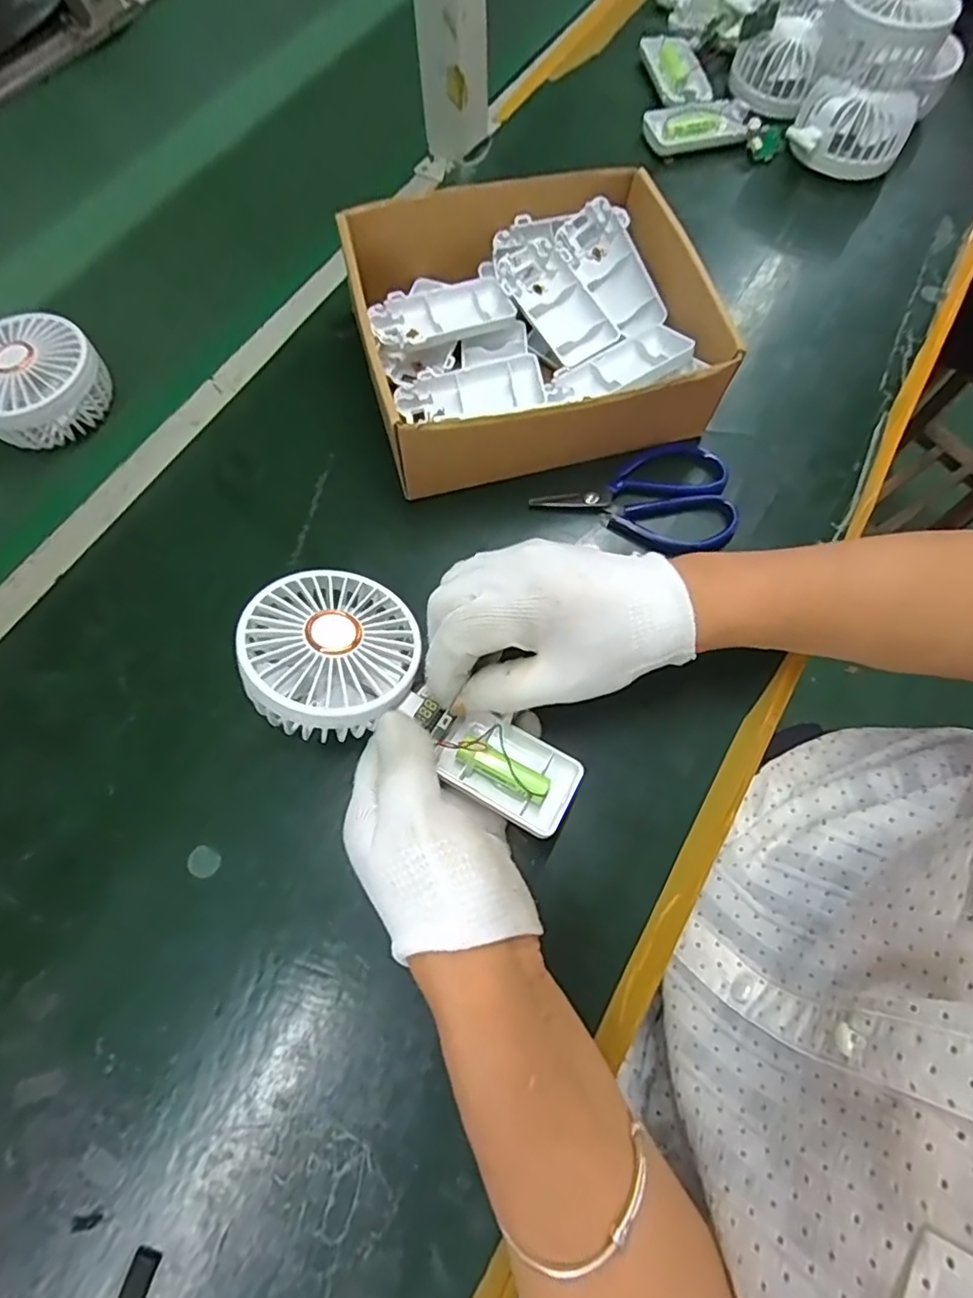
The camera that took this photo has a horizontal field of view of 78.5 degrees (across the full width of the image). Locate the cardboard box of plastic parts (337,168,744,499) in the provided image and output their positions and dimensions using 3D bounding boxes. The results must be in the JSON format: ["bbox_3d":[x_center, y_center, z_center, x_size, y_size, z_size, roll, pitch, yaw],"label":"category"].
[{"bbox_3d":[0.025,-0.204,0.389,0.208,0.072,0.184,-14,70,-5],"label":"cardboard box of plastic parts"}]

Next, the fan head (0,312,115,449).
[{"bbox_3d":[-0.305,-0.180,0.400,0.074,0.039,0.084,36,73,13],"label":"fan head"}]

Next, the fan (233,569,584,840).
[{"bbox_3d":[-0.037,0.027,0.302,0.180,0.042,0.085,33,72,-1],"label":"fan"}]

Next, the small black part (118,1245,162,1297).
[{"bbox_3d":[-0.147,0.268,0.251,0.012,0.004,0.024,17,70,6],"label":"small black part"}]

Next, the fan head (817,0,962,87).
[{"bbox_3d":[0.312,-0.485,0.468,0.089,0.055,0.080,32,72,11],"label":"fan head"}]

